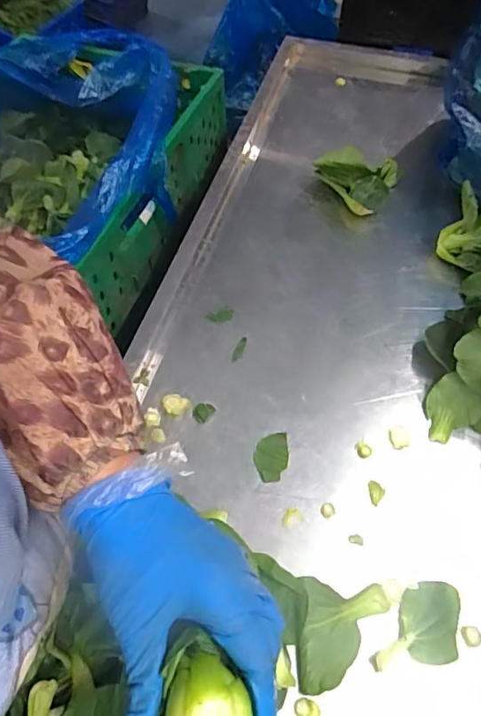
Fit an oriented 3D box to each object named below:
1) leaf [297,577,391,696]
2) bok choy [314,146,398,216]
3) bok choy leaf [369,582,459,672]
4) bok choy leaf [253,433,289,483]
[{"bbox_3d":[0.077,0.208,0.391,0.066,0.019,0.073,3,57,3],"label":"leaf"},{"bbox_3d":[0.142,-0.211,0.631,0.104,0.060,0.072,4,57,2],"label":"bok choy"},{"bbox_3d":[0.137,0.205,0.392,0.046,0.014,0.078,30,62,18],"label":"bok choy leaf"},{"bbox_3d":[0.027,0.089,0.470,0.029,0.004,0.044,6,57,5],"label":"bok choy leaf"}]

